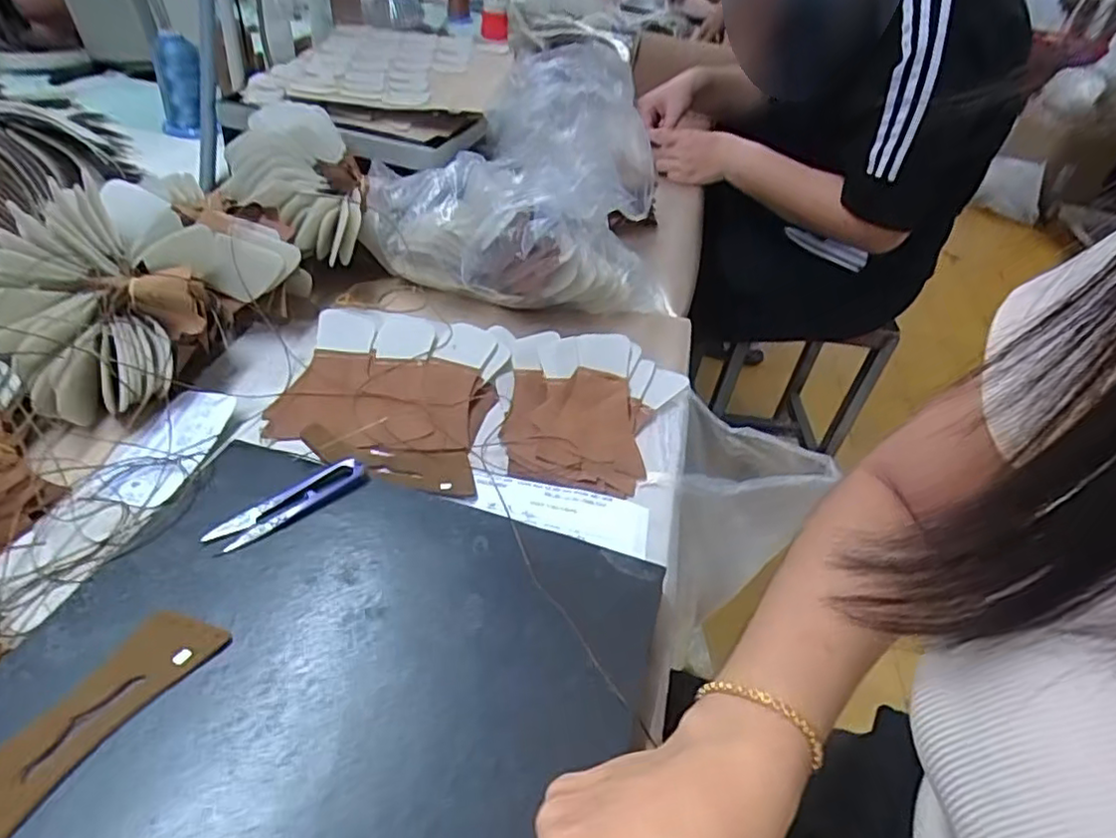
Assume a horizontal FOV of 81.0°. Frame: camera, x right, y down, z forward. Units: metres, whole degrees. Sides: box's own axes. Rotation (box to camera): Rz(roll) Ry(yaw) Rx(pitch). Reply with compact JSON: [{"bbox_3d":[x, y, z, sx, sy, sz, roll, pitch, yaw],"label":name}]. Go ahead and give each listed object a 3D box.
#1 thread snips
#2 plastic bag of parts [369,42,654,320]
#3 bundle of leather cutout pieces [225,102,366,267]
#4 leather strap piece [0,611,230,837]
[{"bbox_3d":[-0.167,0.052,0.408,0.096,0.013,0.024,-28,53,-36],"label":"thread snips"},{"bbox_3d":[-0.030,-0.245,0.665,0.289,0.183,0.258,9,41,1],"label":"plastic bag of parts"},{"bbox_3d":[-0.255,-0.229,0.634,0.124,0.091,0.183,-8,44,-18],"label":"bundle of leather cutout pieces"},{"bbox_3d":[-0.222,0.142,0.302,0.041,0.005,0.129,25,42,17],"label":"leather strap piece"}]

